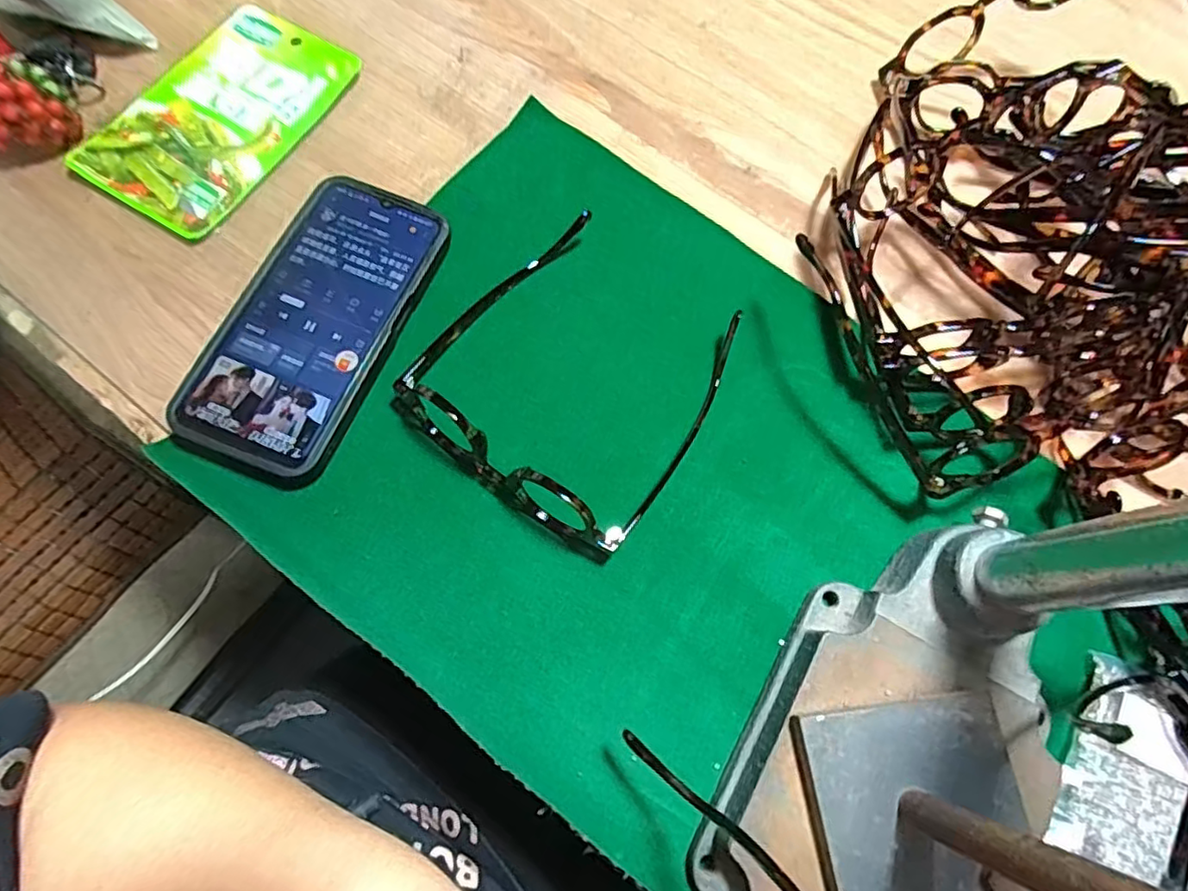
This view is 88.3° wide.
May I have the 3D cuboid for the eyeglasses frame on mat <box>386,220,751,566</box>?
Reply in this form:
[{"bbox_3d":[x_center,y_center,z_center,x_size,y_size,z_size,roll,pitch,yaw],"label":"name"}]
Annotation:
[{"bbox_3d":[-0.009,-0.040,0.314,0.143,0.033,0.148,37,74,10],"label":"eyeglasses frame on mat"}]

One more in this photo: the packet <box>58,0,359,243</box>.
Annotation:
[{"bbox_3d":[-0.235,-0.207,0.379,0.111,0.007,0.161,26,72,7],"label":"packet"}]

